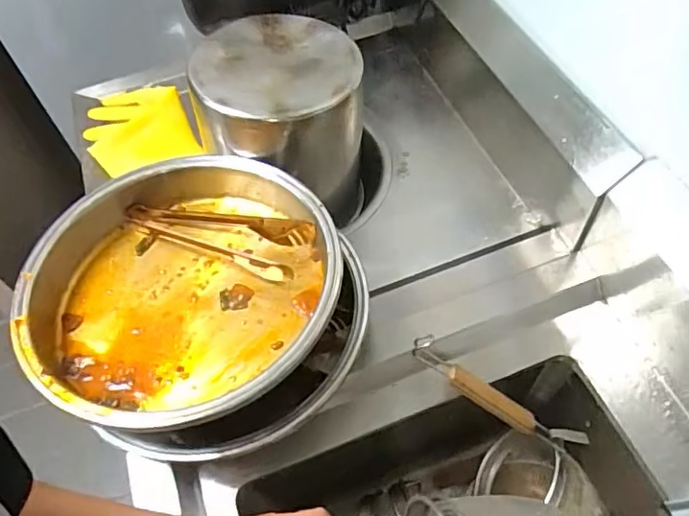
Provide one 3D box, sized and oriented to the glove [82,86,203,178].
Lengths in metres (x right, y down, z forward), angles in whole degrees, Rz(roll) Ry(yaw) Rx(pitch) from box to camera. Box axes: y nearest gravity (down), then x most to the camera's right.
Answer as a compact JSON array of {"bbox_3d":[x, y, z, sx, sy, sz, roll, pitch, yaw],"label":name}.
[{"bbox_3d":[-0.299,-0.189,0.806,0.145,0.052,0.112,-16,57,-6],"label":"glove"}]

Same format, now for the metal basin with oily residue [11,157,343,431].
[{"bbox_3d":[-0.174,0.029,0.585,0.303,0.075,0.306,-2,57,3],"label":"metal basin with oily residue"}]

